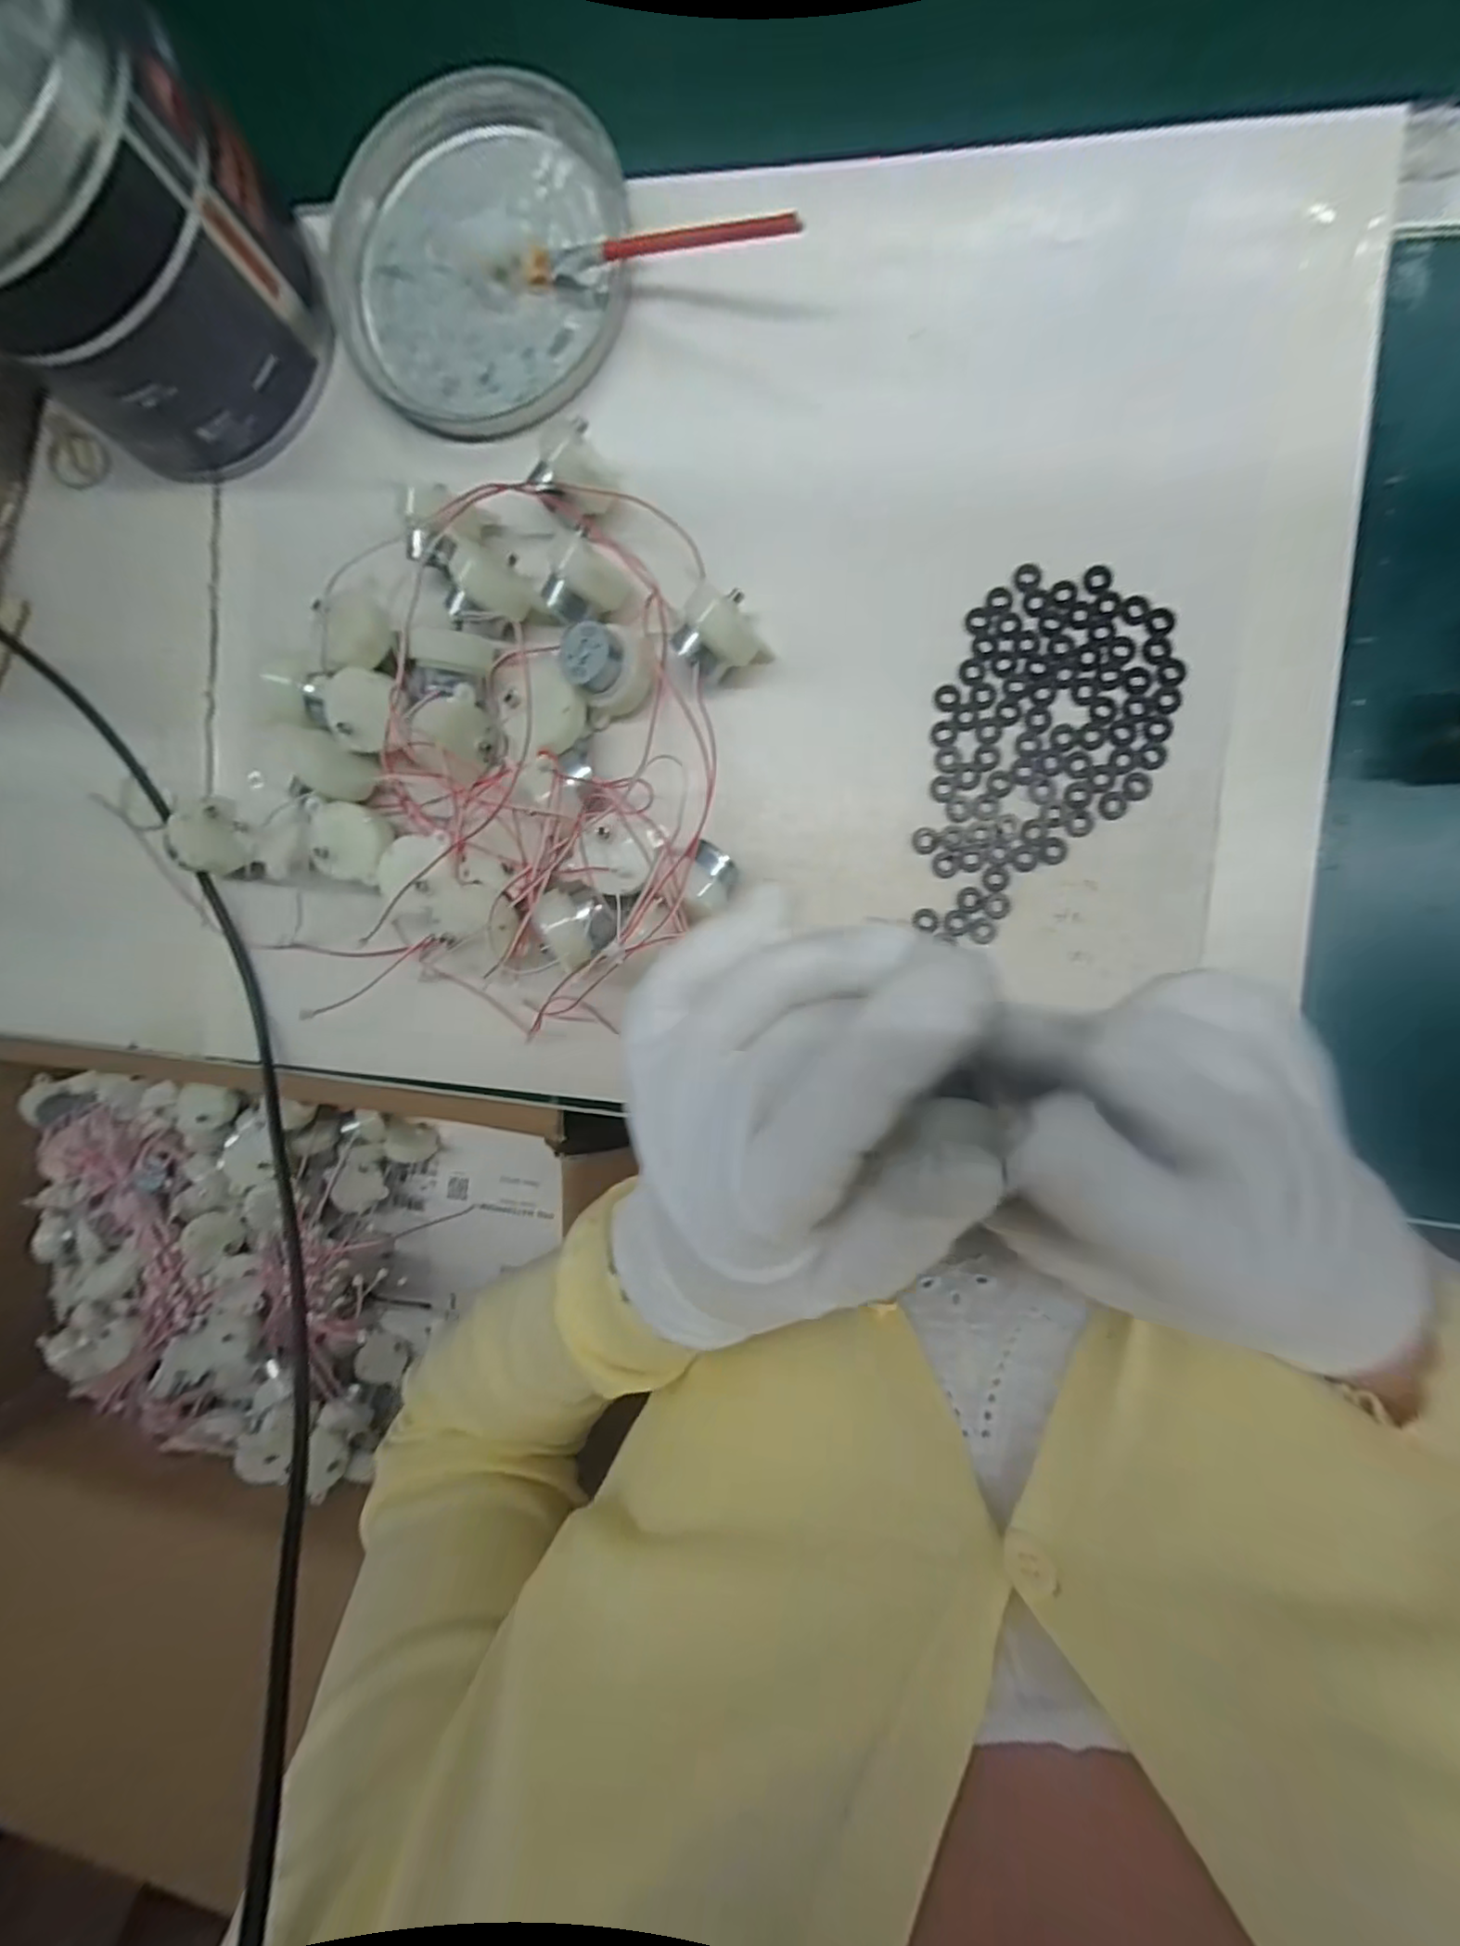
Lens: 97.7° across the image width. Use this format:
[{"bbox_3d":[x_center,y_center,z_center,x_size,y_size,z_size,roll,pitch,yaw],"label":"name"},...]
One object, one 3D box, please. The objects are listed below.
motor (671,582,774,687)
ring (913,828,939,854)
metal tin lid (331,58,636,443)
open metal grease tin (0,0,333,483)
[{"bbox_3d":[-0.005,-0.134,0.251,0.033,0.030,0.029,-25,89,9],"label":"motor"},{"bbox_3d":[0.079,-0.053,0.256,0.011,0.004,0.011,0,93,8],"label":"ring"},{"bbox_3d":[-0.107,-0.301,0.271,0.127,0.015,0.129,0,93,8],"label":"metal tin lid"},{"bbox_3d":[-0.251,-0.294,0.244,0.136,0.102,0.123,44,98,4],"label":"open metal grease tin"}]

